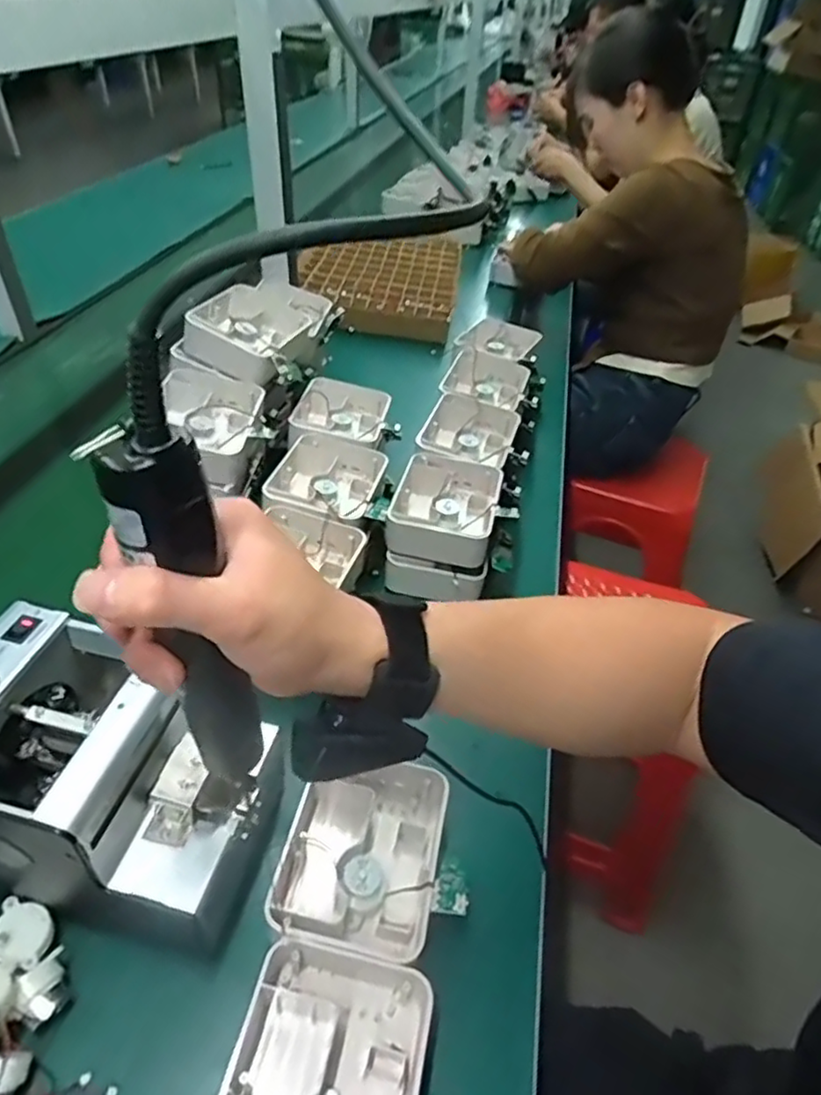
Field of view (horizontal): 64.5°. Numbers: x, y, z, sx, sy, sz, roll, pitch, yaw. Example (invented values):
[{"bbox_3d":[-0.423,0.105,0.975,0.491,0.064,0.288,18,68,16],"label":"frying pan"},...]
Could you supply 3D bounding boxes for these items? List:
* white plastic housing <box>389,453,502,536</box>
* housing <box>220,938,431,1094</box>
[{"bbox_3d":[0.037,-0.042,0.669,0.101,0.047,0.128,11,42,8],"label":"white plastic housing"},{"bbox_3d":[-0.048,0.293,0.349,0.099,0.048,0.126,10,41,7],"label":"housing"}]

